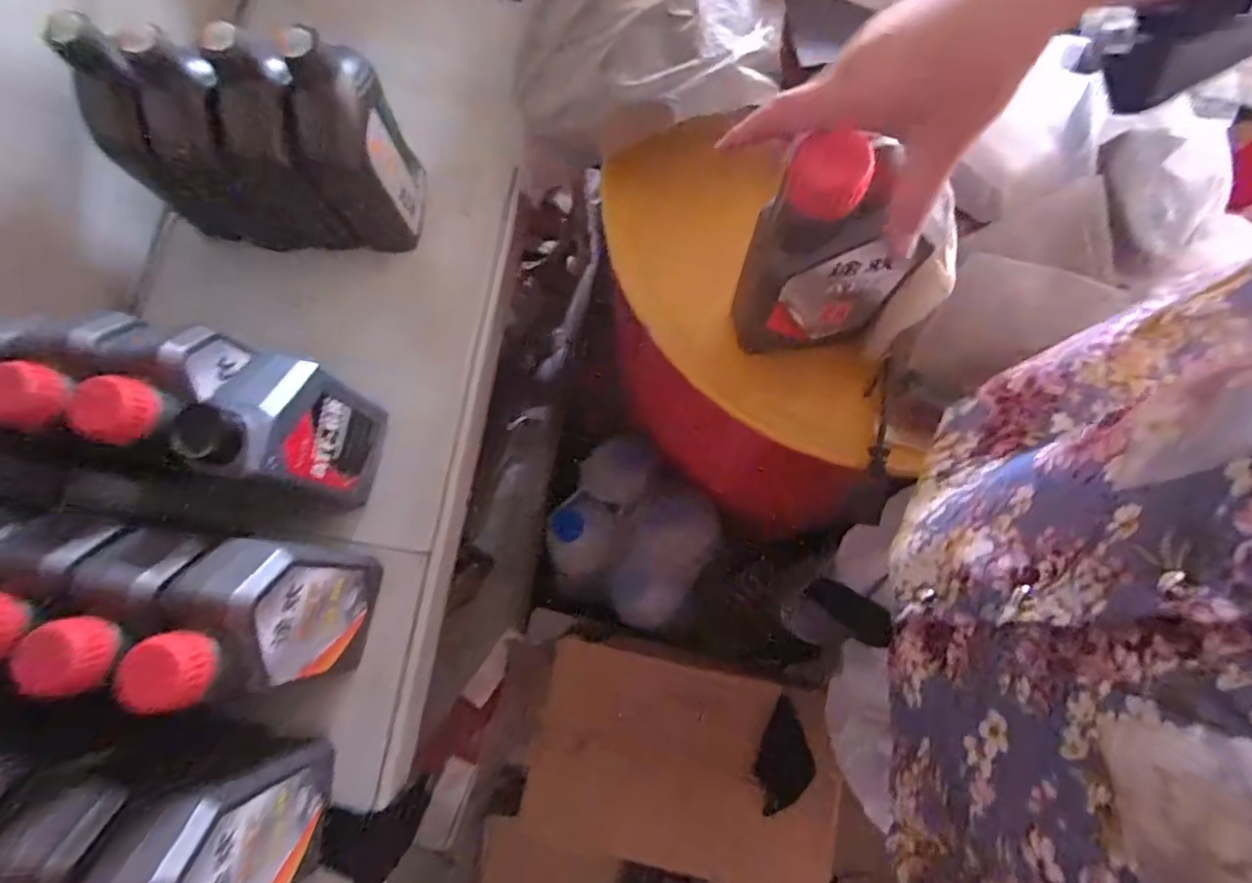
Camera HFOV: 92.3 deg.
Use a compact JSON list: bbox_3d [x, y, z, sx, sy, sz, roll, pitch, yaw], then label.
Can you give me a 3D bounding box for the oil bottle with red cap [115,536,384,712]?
[{"bbox_3d":[-0.275,0.135,0.473,0.065,0.216,0.106,1,77,1],"label":"oil bottle with red cap"}]

